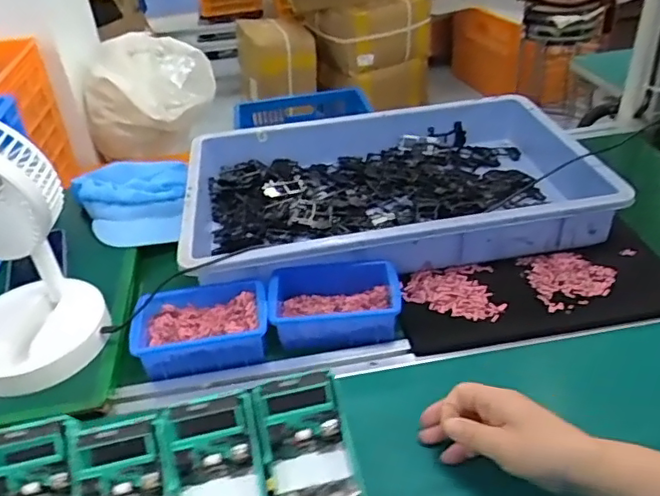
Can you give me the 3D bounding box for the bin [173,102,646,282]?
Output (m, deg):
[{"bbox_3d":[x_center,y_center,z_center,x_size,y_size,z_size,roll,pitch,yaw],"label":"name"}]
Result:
[{"bbox_3d":[0.068,-0.095,0.825,0.519,0.093,0.346,-6,35,-2],"label":"bin"}]

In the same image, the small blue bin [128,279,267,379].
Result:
[{"bbox_3d":[-0.147,0.090,0.693,0.152,0.046,0.100,-7,35,-3],"label":"small blue bin"}]

